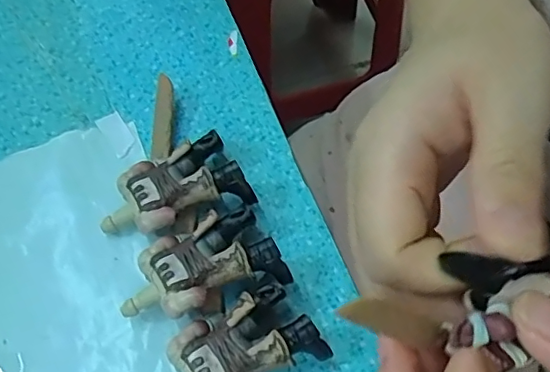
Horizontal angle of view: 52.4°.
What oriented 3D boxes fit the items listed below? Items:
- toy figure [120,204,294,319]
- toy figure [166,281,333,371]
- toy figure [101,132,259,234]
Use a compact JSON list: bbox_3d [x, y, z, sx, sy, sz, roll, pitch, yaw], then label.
[{"bbox_3d":[-0.028,0.031,0.213,0.060,0.022,0.033,-18,61,-10],"label":"toy figure"},{"bbox_3d":[-0.015,0.061,0.197,0.058,0.021,0.034,-30,64,-17],"label":"toy figure"},{"bbox_3d":[-0.043,0.002,0.231,0.058,0.020,0.033,-22,62,-13],"label":"toy figure"}]

